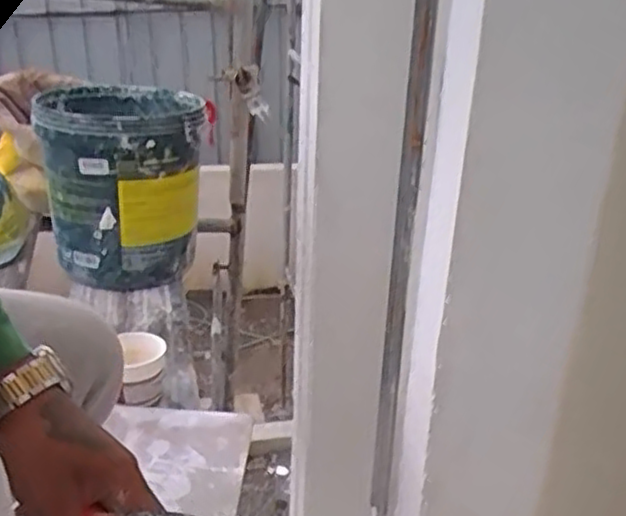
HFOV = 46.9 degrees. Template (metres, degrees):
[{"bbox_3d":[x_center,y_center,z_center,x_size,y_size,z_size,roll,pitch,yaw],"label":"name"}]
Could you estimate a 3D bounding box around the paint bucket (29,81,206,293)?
[{"bbox_3d":[-0.354,-0.136,1.380,0.291,0.321,0.312,0,25,-5],"label":"paint bucket"}]

